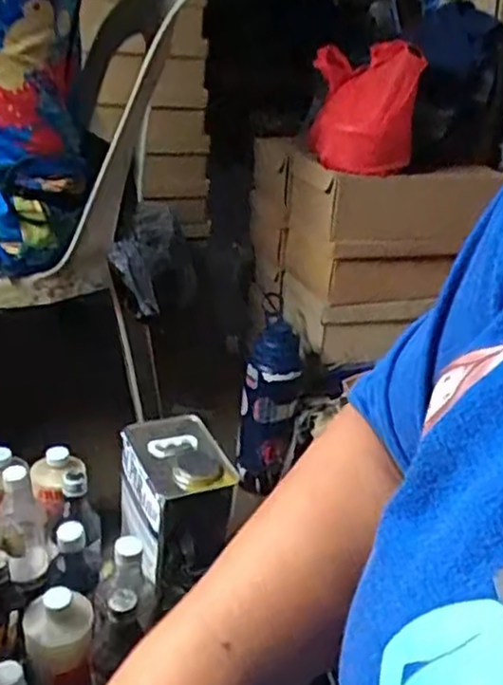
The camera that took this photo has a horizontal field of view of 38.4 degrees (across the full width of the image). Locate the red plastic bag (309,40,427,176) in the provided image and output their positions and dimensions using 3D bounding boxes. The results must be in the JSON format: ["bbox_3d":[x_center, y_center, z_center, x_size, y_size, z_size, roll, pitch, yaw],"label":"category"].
[{"bbox_3d":[0.174,-0.366,1.113,0.154,0.177,0.135,9,27,6],"label":"red plastic bag"}]

